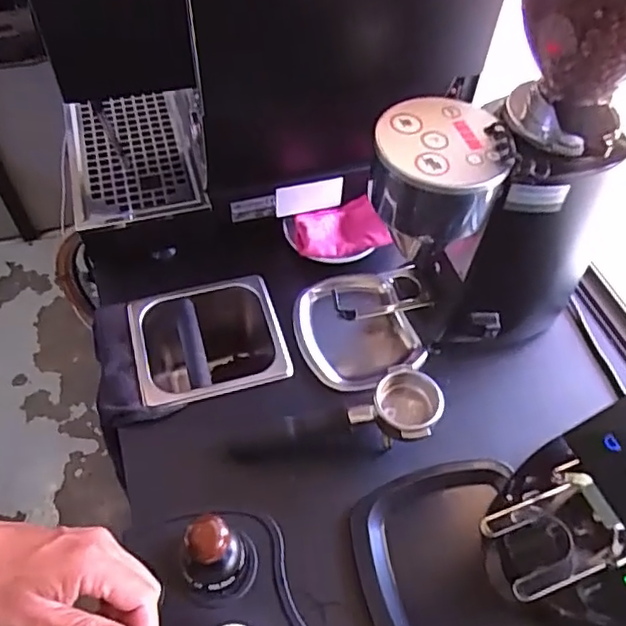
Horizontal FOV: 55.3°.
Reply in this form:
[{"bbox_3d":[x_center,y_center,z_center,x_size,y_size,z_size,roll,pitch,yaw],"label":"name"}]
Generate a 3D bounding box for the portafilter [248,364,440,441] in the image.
[{"bbox_3d":[0.036,0.116,0.640,0.206,0.049,0.076,-14,55,8],"label":"portafilter"}]

